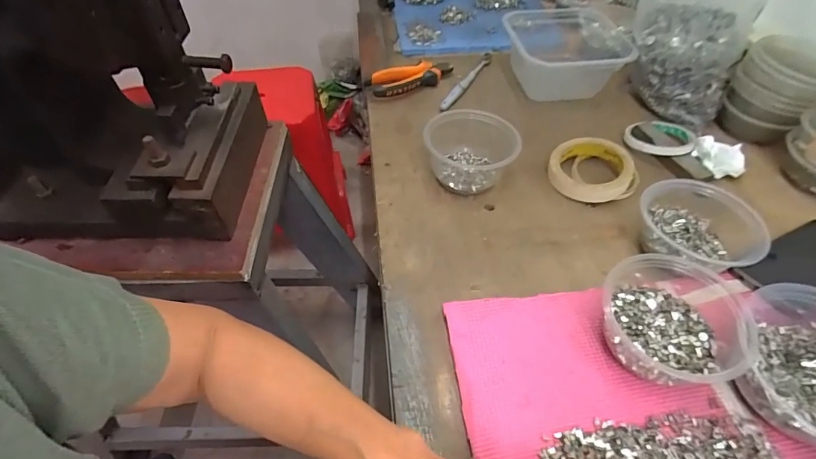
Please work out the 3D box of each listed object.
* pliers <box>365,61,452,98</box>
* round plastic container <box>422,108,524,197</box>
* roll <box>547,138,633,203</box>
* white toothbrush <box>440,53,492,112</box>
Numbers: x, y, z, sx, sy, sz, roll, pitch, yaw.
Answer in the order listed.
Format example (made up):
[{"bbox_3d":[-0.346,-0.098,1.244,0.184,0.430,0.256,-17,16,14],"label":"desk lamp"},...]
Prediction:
[{"bbox_3d":[0.007,-0.245,0.677,0.144,0.031,0.051,-18,53,-15],"label":"pliers"},{"bbox_3d":[0.076,-0.099,0.535,0.102,0.067,0.102,0,50,-1],"label":"round plastic container"},{"bbox_3d":[0.234,-0.076,0.543,0.098,0.035,0.098,0,50,-1],"label":"roll"},{"bbox_3d":[0.098,-0.246,0.685,0.016,0.011,0.181,22,55,21],"label":"white toothbrush"}]

